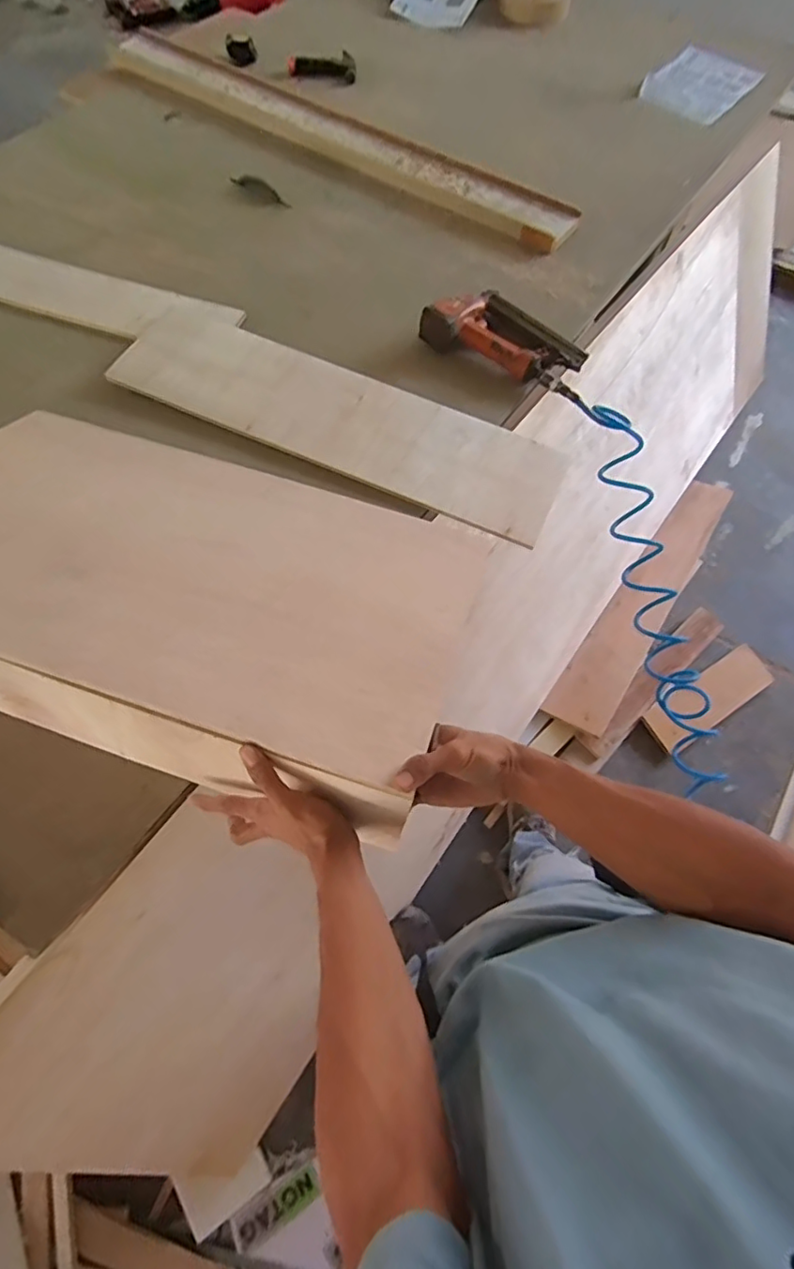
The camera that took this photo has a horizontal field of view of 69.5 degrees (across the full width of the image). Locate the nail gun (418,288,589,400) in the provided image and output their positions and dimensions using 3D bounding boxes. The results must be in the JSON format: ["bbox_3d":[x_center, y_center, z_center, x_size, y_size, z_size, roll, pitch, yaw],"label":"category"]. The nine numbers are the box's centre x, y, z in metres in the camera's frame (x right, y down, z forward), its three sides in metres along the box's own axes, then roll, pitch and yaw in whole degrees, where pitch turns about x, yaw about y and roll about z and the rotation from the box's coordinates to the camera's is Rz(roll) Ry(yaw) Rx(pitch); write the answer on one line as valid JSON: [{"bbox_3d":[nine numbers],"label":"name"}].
[{"bbox_3d":[0.193,-0.496,0.932,0.275,0.057,0.151,32,67,12],"label":"nail gun"}]

